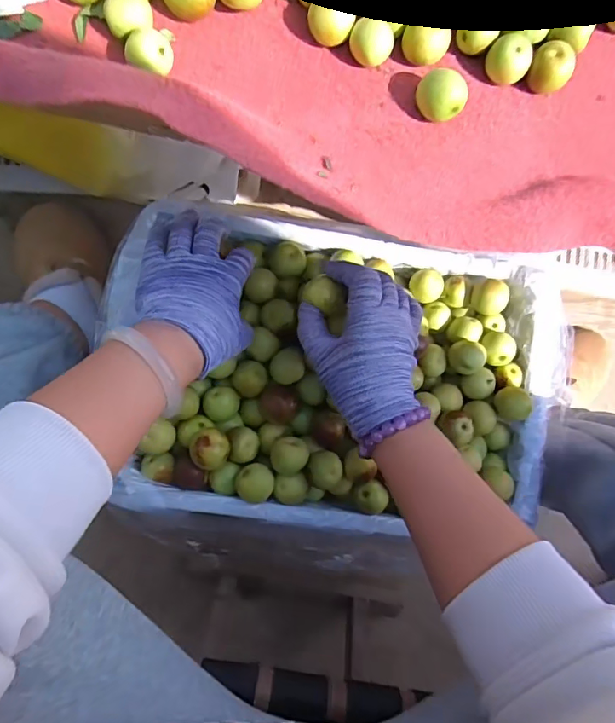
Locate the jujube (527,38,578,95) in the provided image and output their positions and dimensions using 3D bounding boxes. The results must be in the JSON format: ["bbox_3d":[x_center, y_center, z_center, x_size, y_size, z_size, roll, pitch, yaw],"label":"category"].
[{"bbox_3d":[0.182,-0.219,0.372,0.032,0.030,0.025,38,81,-2],"label":"jujube"}]

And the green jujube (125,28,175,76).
[{"bbox_3d":[-0.109,-0.209,0.340,0.029,0.025,0.026,17,83,-5],"label":"green jujube"}]

